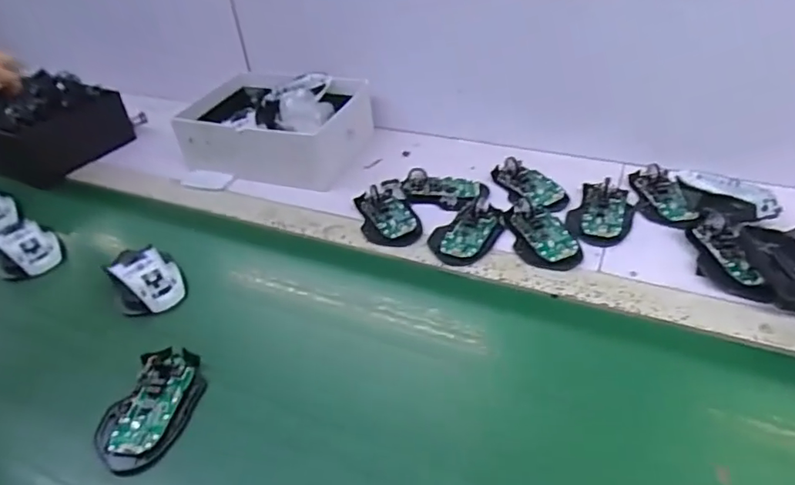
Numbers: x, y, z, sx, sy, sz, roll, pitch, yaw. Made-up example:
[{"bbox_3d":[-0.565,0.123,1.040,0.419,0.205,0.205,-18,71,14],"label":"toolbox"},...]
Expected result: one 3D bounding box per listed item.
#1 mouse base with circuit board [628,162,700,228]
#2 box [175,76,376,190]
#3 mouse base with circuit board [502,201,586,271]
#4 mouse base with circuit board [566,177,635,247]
[{"bbox_3d":[0.331,-0.059,0.664,0.056,0.019,0.111,-5,39,1],"label":"mouse base with circuit board"},{"bbox_3d":[-0.183,-0.192,0.821,0.254,0.102,0.201,8,41,17],"label":"box"},{"bbox_3d":[0.167,-0.014,0.628,0.064,0.020,0.116,-11,39,-6],"label":"mouse base with circuit board"},{"bbox_3d":[0.249,-0.042,0.649,0.070,0.023,0.113,14,43,23],"label":"mouse base with circuit board"}]

